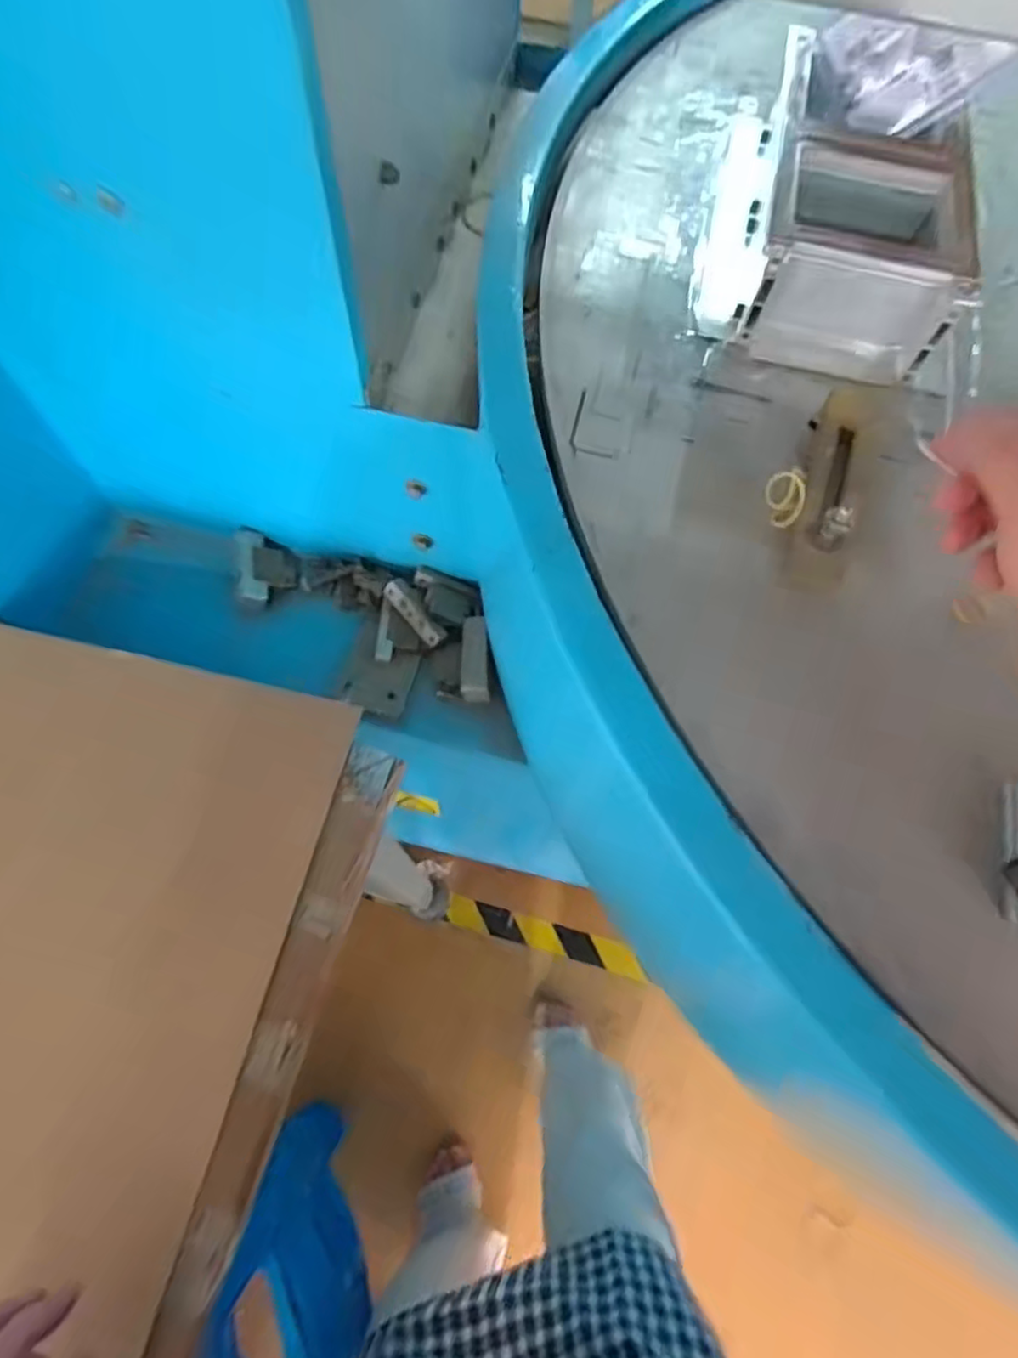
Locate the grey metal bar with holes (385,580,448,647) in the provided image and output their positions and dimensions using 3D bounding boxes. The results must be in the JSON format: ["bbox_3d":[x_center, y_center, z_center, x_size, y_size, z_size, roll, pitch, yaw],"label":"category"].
[{"bbox_3d":[-0.078,-0.056,0.554,0.019,0.009,0.066,-38,74,-16],"label":"grey metal bar with holes"}]

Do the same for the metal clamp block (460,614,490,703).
[{"bbox_3d":[-0.028,-0.017,0.541,0.023,0.016,0.071,-2,68,-4],"label":"metal clamp block"}]

